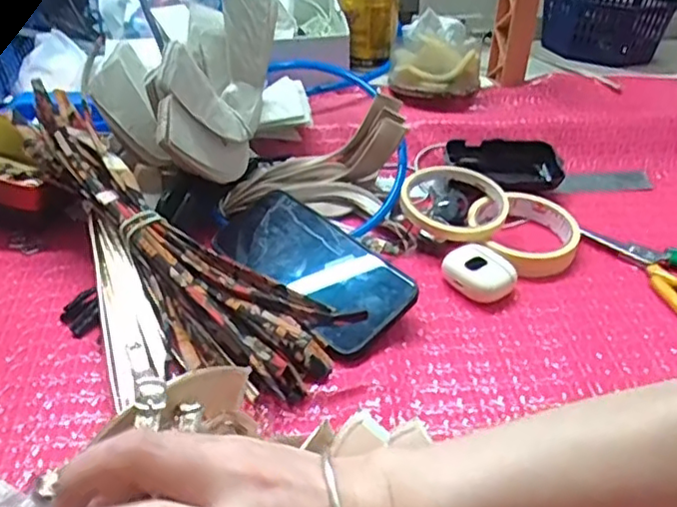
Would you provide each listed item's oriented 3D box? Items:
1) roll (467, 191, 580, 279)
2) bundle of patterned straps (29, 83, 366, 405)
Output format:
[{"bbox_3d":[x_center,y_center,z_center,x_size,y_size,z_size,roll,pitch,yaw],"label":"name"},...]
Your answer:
[{"bbox_3d":[0.151,-0.018,0.538,0.087,0.021,0.093,2,38,-2],"label":"roll"},{"bbox_3d":[-0.132,-0.018,0.454,0.314,0.058,0.093,40,49,21],"label":"bundle of patterned straps"}]

